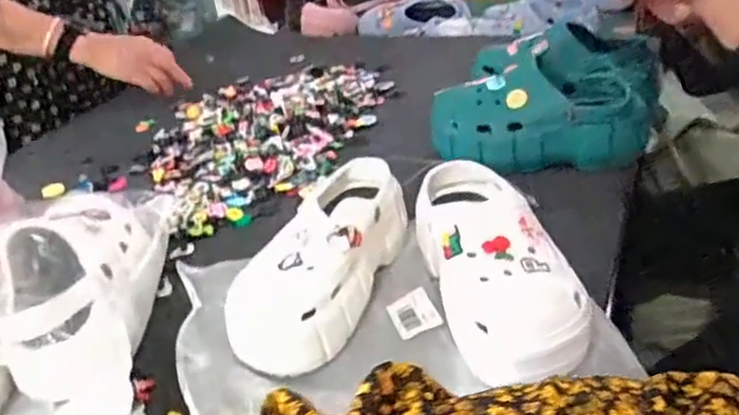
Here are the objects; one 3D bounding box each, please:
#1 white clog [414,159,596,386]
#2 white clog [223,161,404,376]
[{"bbox_3d":[0.109,0.038,0.592,0.118,0.084,0.241,-7,30,-1],"label":"white clog"},{"bbox_3d":[-0.045,0.045,0.637,0.097,0.092,0.247,6,33,21],"label":"white clog"}]

